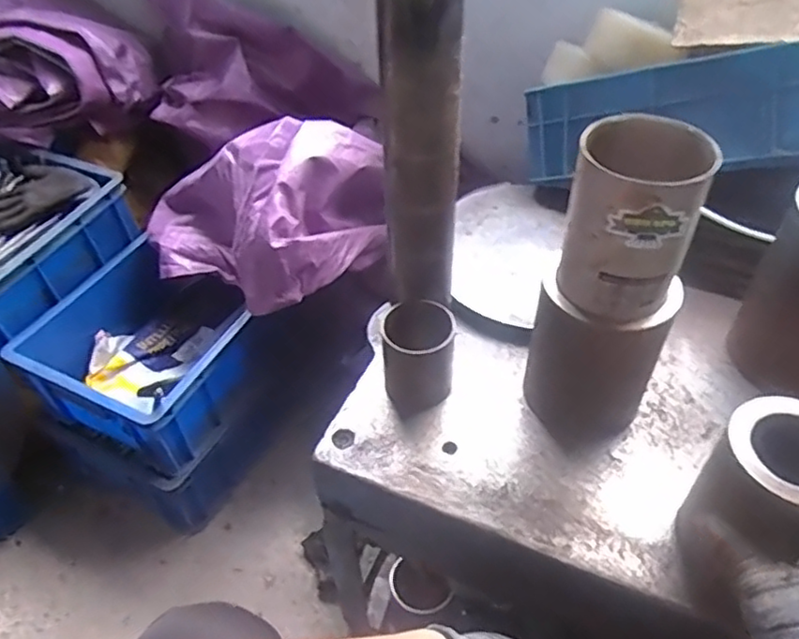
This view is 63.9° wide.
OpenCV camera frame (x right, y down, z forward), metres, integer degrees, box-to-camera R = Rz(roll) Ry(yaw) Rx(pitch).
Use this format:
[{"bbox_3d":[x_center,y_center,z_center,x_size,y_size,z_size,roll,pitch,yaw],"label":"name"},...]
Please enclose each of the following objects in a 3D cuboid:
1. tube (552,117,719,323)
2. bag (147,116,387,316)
[{"bbox_3d":[0.173,-0.070,0.487,0.092,0.131,0.075,17,49,18],"label":"tube"},{"bbox_3d":[-0.241,-0.175,0.948,0.408,0.202,0.225,22,50,21],"label":"bag"}]

